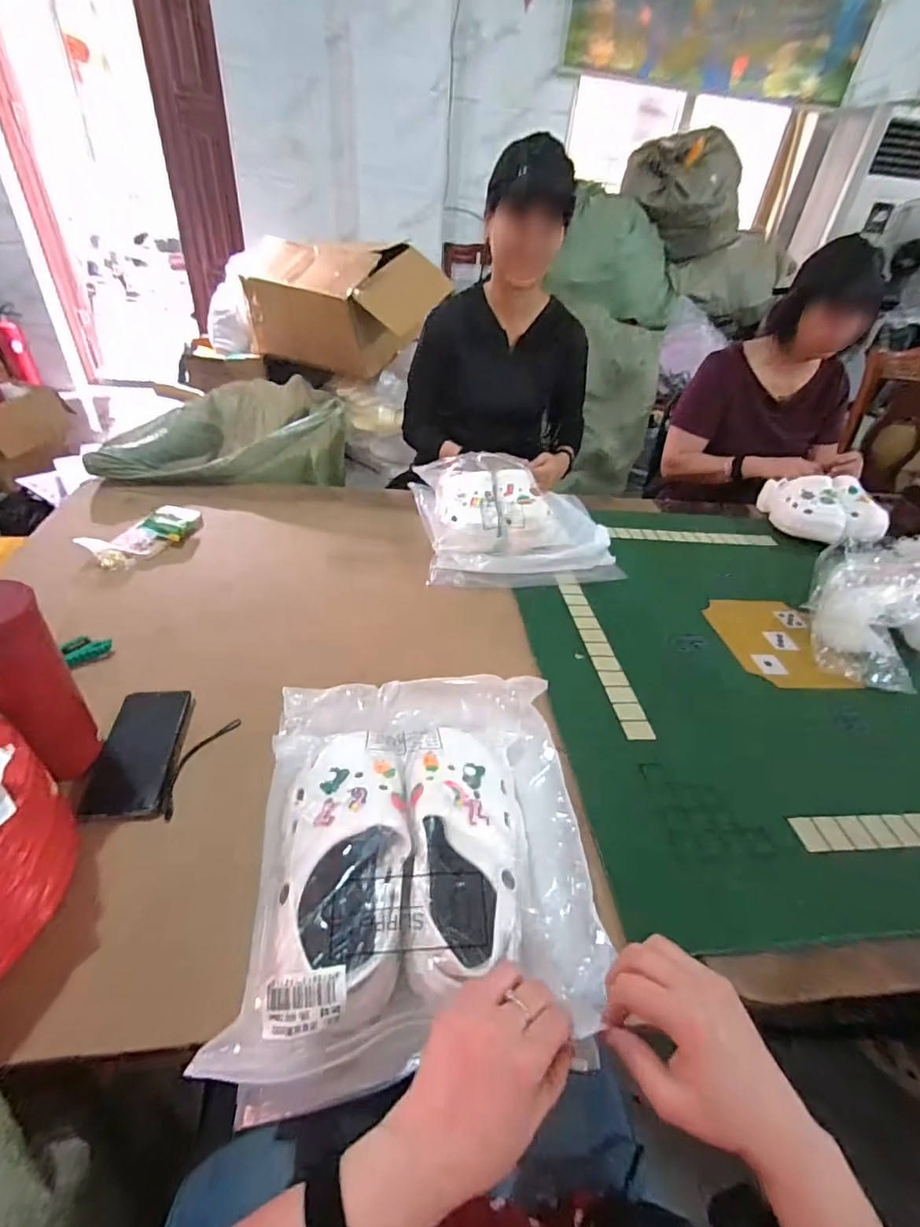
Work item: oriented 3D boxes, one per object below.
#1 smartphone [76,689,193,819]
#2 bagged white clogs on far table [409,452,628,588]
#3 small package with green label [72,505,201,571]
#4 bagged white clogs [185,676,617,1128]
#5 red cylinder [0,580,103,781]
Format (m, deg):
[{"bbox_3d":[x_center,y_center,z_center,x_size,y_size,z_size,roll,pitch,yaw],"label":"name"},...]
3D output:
[{"bbox_3d":[-0.354,0.153,0.583,0.076,0.017,0.167,-3,40,-11],"label":"smartphone"},{"bbox_3d":[0.101,-0.202,1.030,0.354,0.100,0.374,0,39,-8],"label":"bagged white clogs on far table"},{"bbox_3d":[-0.530,-0.138,0.891,0.100,0.031,0.198,21,41,17],"label":"small package with green label"},{"bbox_3d":[-0.031,0.197,0.495,0.301,0.090,0.351,0,39,-8],"label":"bagged white clogs"},{"bbox_3d":[-0.402,0.069,0.497,0.067,0.209,0.059,35,47,30],"label":"red cylinder"}]

